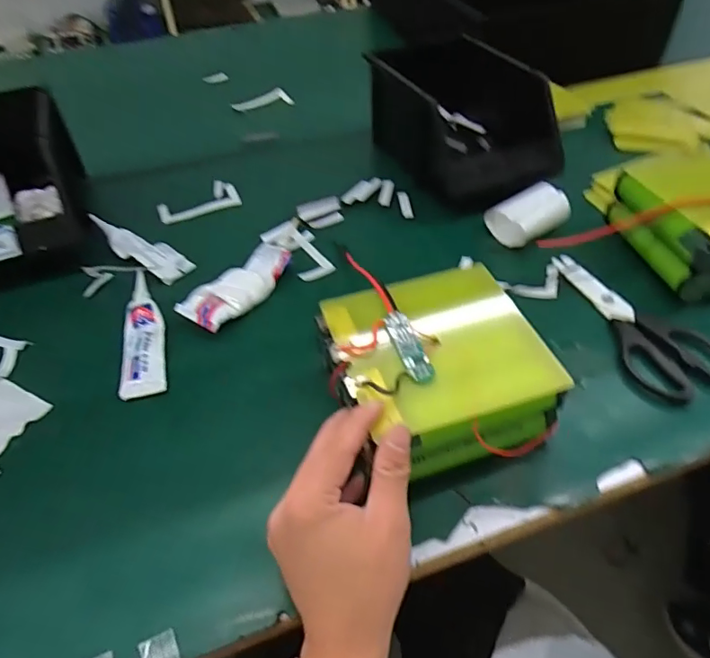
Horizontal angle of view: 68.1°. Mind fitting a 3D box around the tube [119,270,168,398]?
[{"bbox_3d":[-0.205,-0.002,0.506,0.038,0.011,0.162,-12,47,-9],"label":"tube"}]

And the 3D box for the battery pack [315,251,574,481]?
[{"bbox_3d":[0.058,0.031,0.397,0.146,0.059,0.152,-16,47,-12],"label":"battery pack"}]

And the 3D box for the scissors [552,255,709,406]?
[{"bbox_3d":[0.263,-0.012,0.485,0.084,0.013,0.185,-8,46,-5],"label":"scissors"}]

